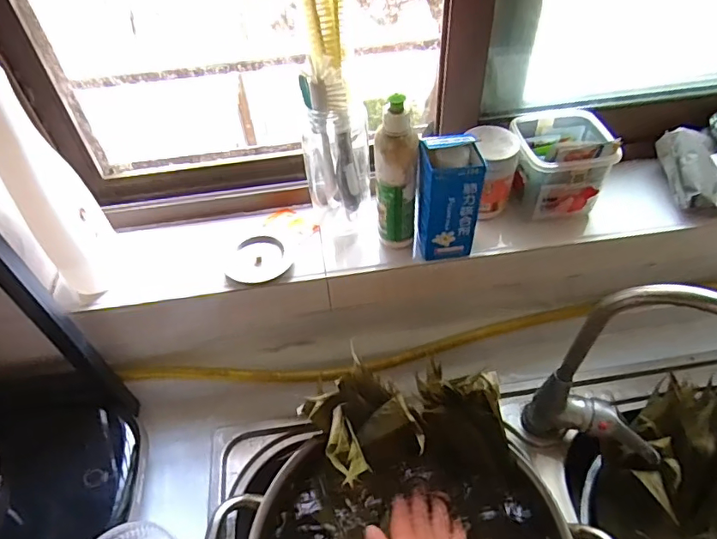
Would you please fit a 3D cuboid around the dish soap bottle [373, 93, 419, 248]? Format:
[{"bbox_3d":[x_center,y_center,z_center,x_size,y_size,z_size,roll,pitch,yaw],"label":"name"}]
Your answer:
[{"bbox_3d":[0.042,-0.095,0.539,0.045,0.163,0.043,2,49,5],"label":"dish soap bottle"}]

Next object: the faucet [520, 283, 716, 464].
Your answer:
[{"bbox_3d":[0.275,0.116,0.484,0.178,0.299,0.050,31,57,27],"label":"faucet"}]

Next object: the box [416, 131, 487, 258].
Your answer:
[{"bbox_3d":[0.097,-0.077,0.540,0.064,0.137,0.057,3,49,6],"label":"box"}]

